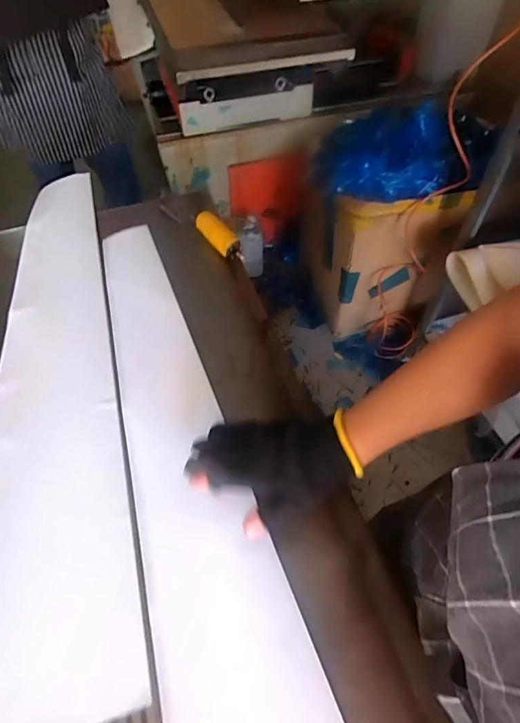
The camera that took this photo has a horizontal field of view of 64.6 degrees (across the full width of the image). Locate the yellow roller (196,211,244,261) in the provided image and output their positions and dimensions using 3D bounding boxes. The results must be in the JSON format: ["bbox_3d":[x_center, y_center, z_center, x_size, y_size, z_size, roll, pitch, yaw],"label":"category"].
[{"bbox_3d":[-0.073,-0.221,0.718,0.038,0.043,0.100,-32,58,-18],"label":"yellow roller"}]

